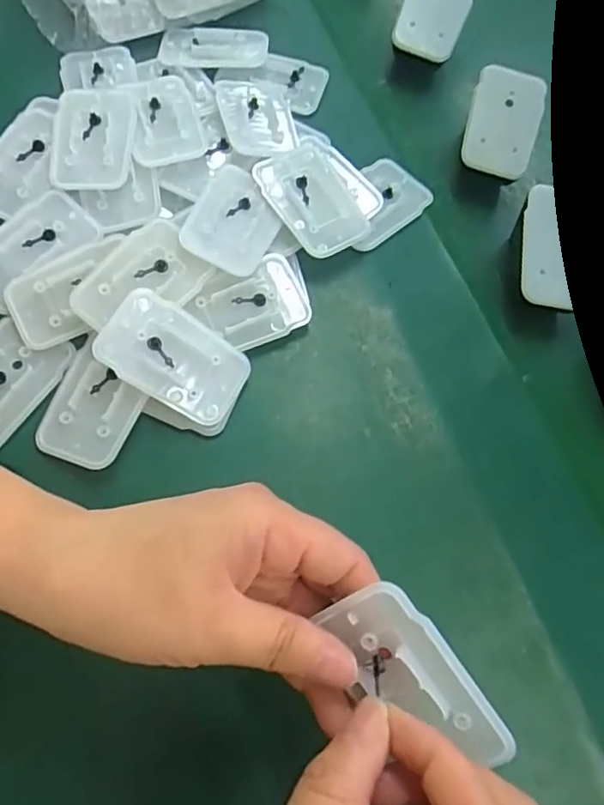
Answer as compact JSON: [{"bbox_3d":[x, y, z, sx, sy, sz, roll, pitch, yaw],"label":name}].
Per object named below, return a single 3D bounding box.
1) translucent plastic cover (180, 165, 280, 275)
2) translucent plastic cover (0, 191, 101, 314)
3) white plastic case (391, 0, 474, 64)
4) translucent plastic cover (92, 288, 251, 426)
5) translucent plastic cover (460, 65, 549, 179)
[{"bbox_3d":[-0.036,-0.099,0.314,0.043,0.010,0.061,22,70,6],"label":"translucent plastic cover"},{"bbox_3d":[-0.144,-0.082,0.308,0.068,0.005,0.039,-40,76,-15],"label":"translucent plastic cover"},{"bbox_3d":[0.086,-0.257,0.388,0.042,0.008,0.060,22,90,-1],"label":"white plastic case"},{"bbox_3d":[-0.062,-0.022,0.288,0.070,0.004,0.044,32,74,-13],"label":"translucent plastic cover"},{"bbox_3d":[0.122,-0.170,0.357,0.043,0.005,0.064,16,88,-5],"label":"translucent plastic cover"}]

